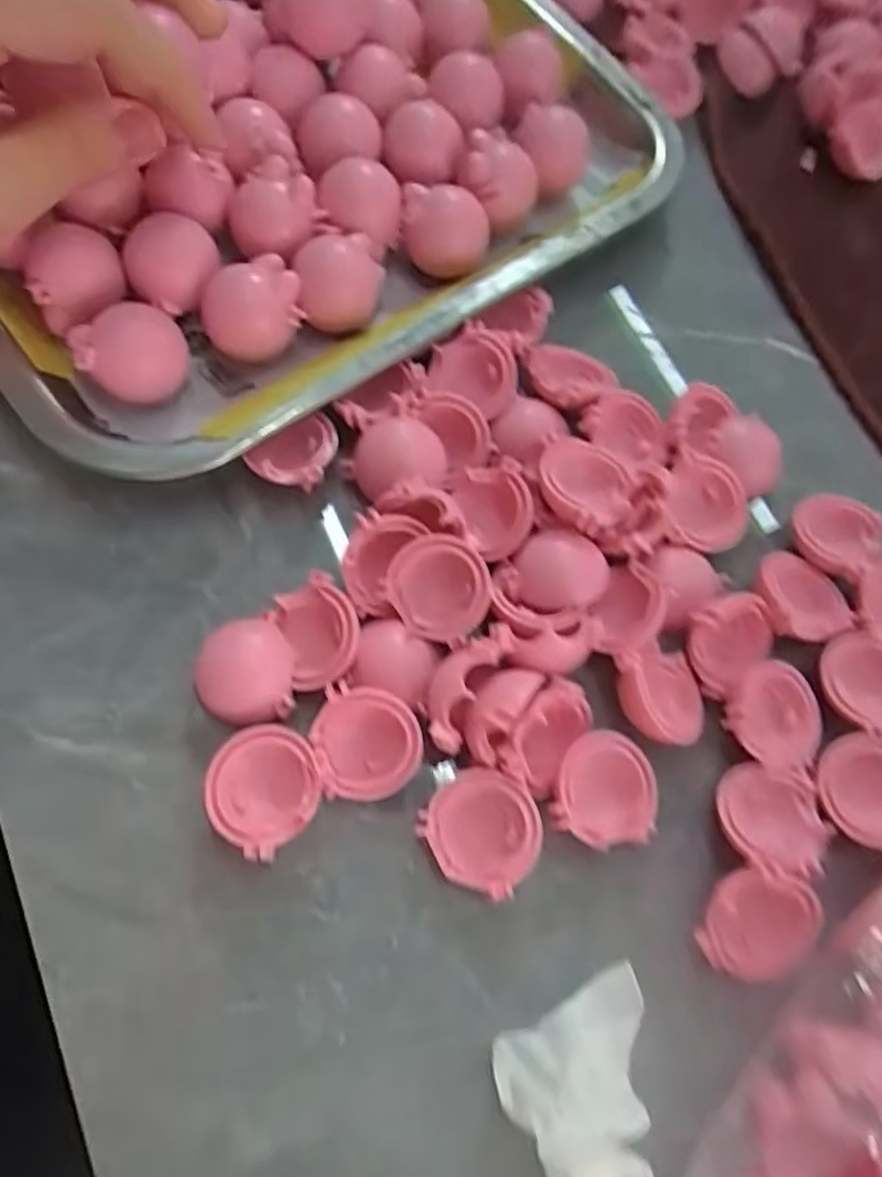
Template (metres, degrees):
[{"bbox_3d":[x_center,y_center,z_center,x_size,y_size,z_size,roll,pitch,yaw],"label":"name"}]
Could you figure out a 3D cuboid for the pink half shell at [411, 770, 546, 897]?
[{"bbox_3d":[0.011,0.065,0.200,0.030,0.016,0.030,-1,78,4],"label":"pink half shell"}]

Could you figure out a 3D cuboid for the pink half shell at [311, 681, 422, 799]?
[{"bbox_3d":[-0.020,0.041,0.199,0.028,0.015,0.028,2,75,-8],"label":"pink half shell"}]

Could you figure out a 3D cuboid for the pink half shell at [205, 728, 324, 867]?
[{"bbox_3d":[-0.046,0.053,0.197,0.029,0.015,0.029,1,66,-2],"label":"pink half shell"}]

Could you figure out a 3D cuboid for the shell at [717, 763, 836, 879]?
[{"bbox_3d":[0.092,0.064,0.207,0.027,0.019,0.030,-10,72,-11],"label":"shell"}]

